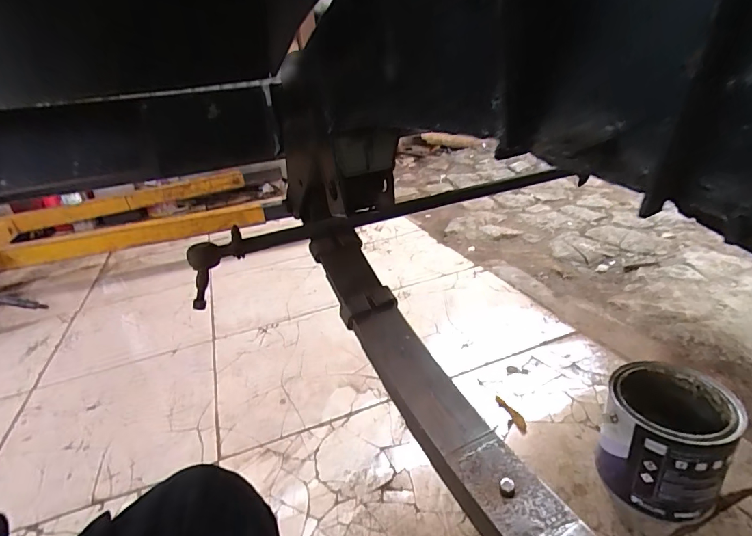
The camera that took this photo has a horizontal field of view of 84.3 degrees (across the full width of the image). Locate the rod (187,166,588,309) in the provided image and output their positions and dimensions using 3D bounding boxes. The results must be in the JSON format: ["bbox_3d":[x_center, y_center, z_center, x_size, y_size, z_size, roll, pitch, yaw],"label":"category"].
[{"bbox_3d":[0.046,-0.066,0.643,0.648,0.074,0.036,-13,26,-14],"label":"rod"}]

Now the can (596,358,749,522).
[{"bbox_3d":[0.409,0.240,0.594,0.145,0.149,0.155,13,33,36],"label":"can"}]

